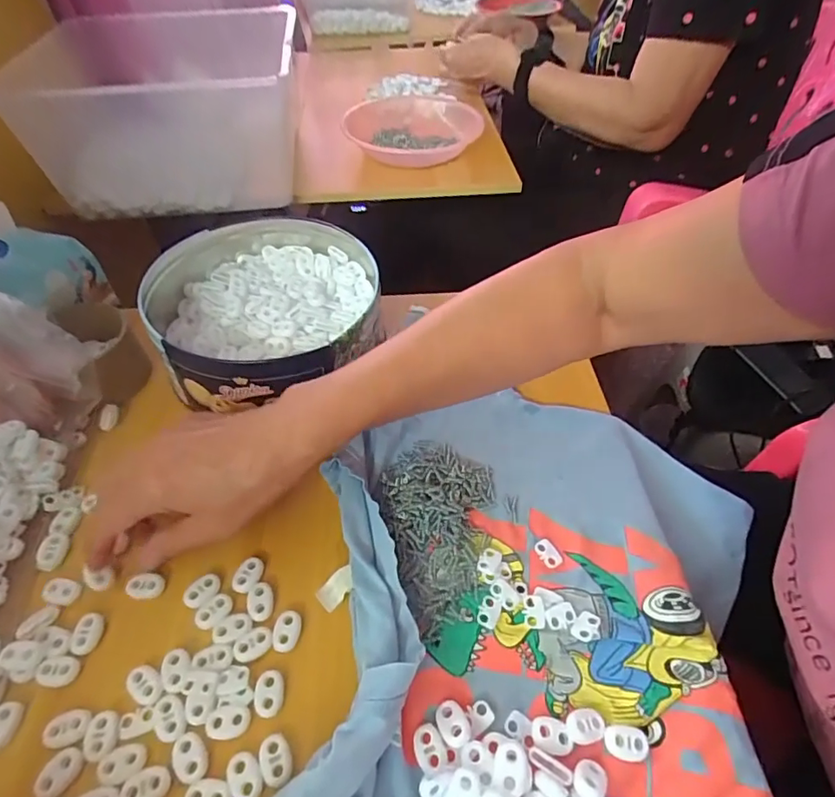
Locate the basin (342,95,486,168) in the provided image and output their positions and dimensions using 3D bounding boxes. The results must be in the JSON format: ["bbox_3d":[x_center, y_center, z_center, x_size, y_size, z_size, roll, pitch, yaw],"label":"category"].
[{"bbox_3d":[-0.011,-0.377,0.736,0.198,0.057,0.206,0,48,0],"label":"basin"}]

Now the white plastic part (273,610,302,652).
[{"bbox_3d":[-0.077,0.136,0.298,0.015,0.004,0.022,2,48,2],"label":"white plastic part"}]

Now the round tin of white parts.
[{"bbox_3d":[-0.129,-0.083,0.438,0.183,0.064,0.219,-25,53,-20],"label":"round tin of white parts"}]

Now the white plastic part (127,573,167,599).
[{"bbox_3d":[-0.169,0.117,0.316,0.021,0.006,0.014,4,49,4],"label":"white plastic part"}]

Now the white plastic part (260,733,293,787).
[{"bbox_3d":[-0.072,0.182,0.257,0.014,0.004,0.022,-17,50,-14],"label":"white plastic part"}]

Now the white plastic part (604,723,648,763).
[{"bbox_3d":[0.107,0.176,0.260,0.022,0.006,0.015,5,49,4],"label":"white plastic part"}]

